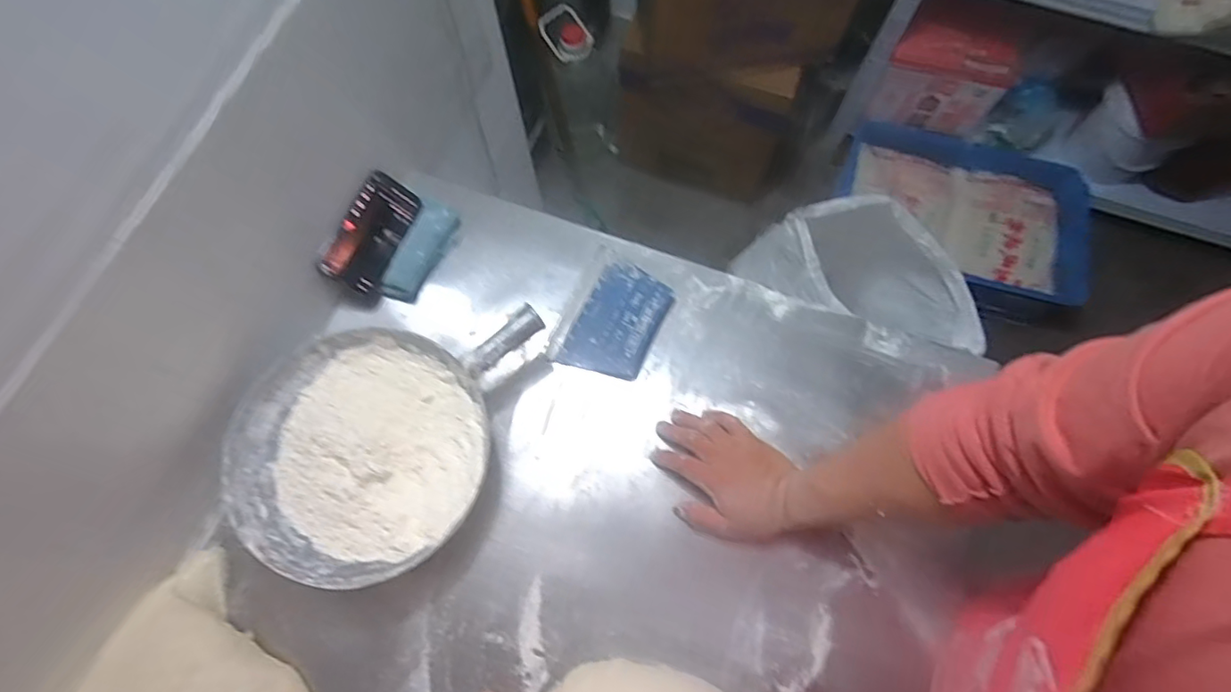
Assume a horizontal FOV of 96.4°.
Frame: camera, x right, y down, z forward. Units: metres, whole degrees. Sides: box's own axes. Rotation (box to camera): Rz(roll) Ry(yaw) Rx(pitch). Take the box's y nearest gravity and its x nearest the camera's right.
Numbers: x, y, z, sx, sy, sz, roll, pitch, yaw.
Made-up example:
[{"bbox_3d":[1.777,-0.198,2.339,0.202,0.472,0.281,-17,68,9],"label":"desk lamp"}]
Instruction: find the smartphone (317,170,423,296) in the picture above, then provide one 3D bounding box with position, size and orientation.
[{"bbox_3d":[-0.293,-0.137,0.664,0.066,0.007,0.142,31,71,-32],"label":"smartphone"}]

